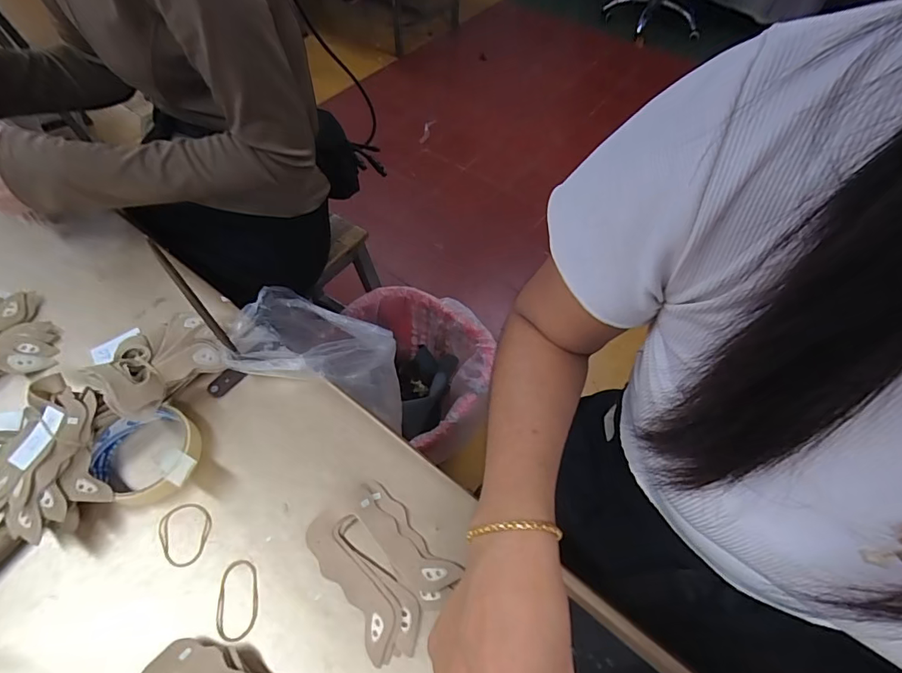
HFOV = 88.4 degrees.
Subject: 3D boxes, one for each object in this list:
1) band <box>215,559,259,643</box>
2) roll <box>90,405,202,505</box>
[{"bbox_3d":[-0.166,0.205,0.362,0.030,0.004,0.056,-6,55,-4],"label":"band"},{"bbox_3d":[-0.271,0.107,0.413,0.084,0.027,0.086,0,55,0],"label":"roll"}]

